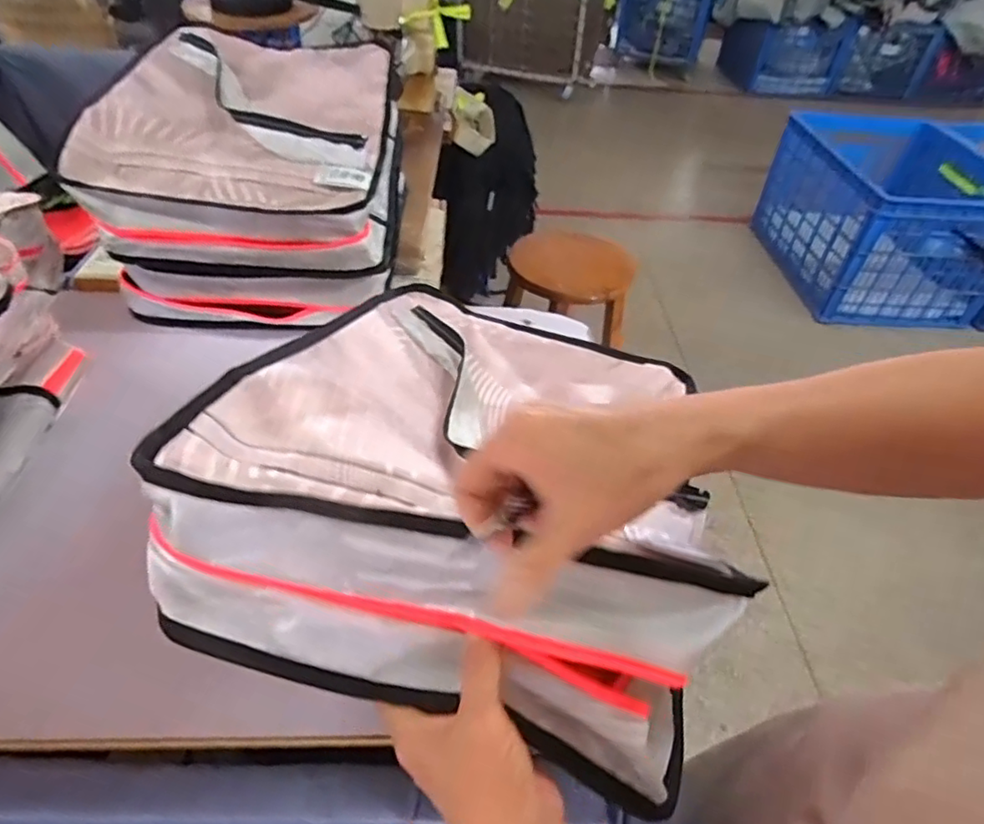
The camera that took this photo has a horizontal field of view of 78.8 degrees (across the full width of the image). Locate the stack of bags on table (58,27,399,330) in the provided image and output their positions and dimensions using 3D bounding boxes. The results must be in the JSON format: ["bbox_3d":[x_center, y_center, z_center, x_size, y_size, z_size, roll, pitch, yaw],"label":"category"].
[{"bbox_3d":[-0.320,-0.351,0.880,0.342,0.226,0.442,1,44,-4],"label":"stack of bags on table"}]

